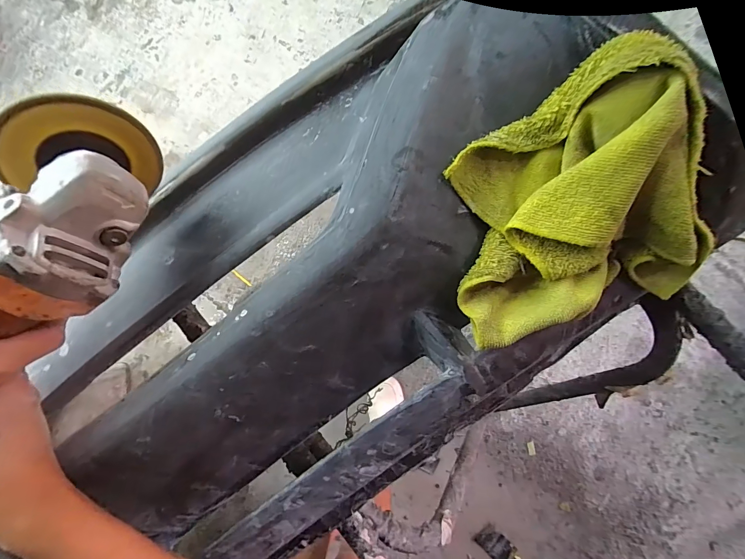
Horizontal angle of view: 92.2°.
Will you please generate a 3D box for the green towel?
[{"bbox_3d":[0.143,-0.050,0.266,0.188,0.083,0.172,-22,83,2],"label":"green towel"}]

